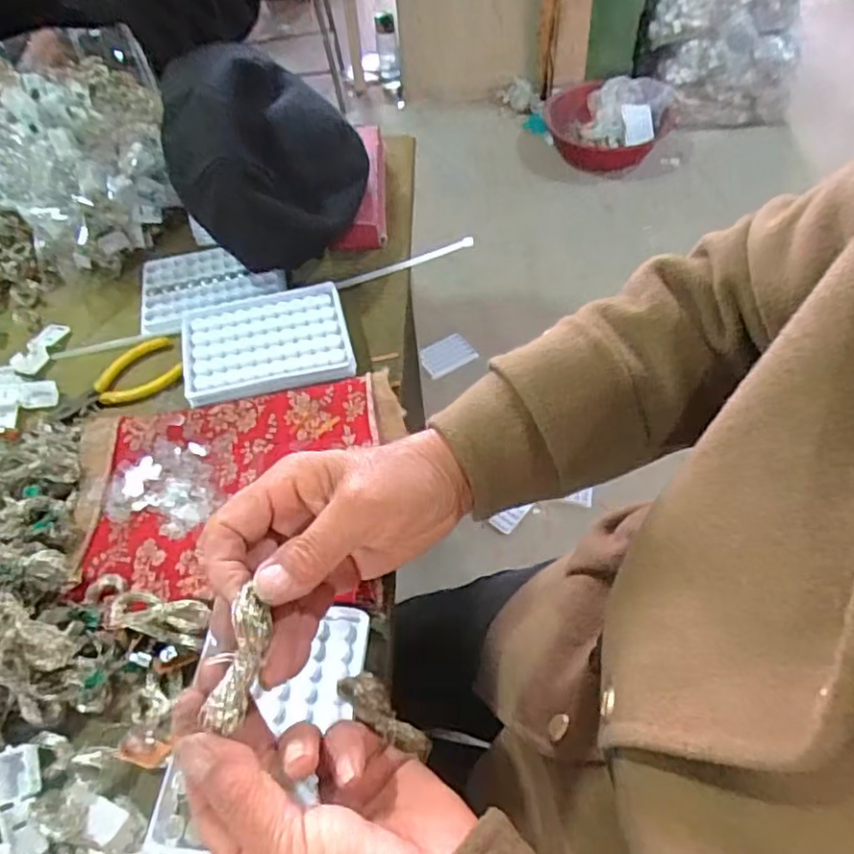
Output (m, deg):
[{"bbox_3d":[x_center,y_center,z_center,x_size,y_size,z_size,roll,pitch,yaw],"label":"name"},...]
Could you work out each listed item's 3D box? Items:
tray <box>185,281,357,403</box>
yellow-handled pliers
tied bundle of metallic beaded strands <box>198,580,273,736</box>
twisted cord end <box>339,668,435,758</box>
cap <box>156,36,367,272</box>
[{"bbox_3d":[-0.130,-0.067,0.509,0.130,0.018,0.100,-12,55,-6],"label":"tray"},{"bbox_3d":[-0.252,-0.041,0.514,0.094,0.009,0.052,-24,57,-13],"label":"yellow-handled pliers"},{"bbox_3d":[-0.075,0.093,0.251,0.015,0.014,0.051,7,63,8],"label":"tied bundle of metallic beaded strands"},{"bbox_3d":[-0.019,0.132,0.289,0.050,0.013,0.017,42,64,2],"label":"twisted cord end"},{"bbox_3d":[-0.138,-0.242,0.557,0.155,0.147,0.168,-1,54,2],"label":"cap"}]

